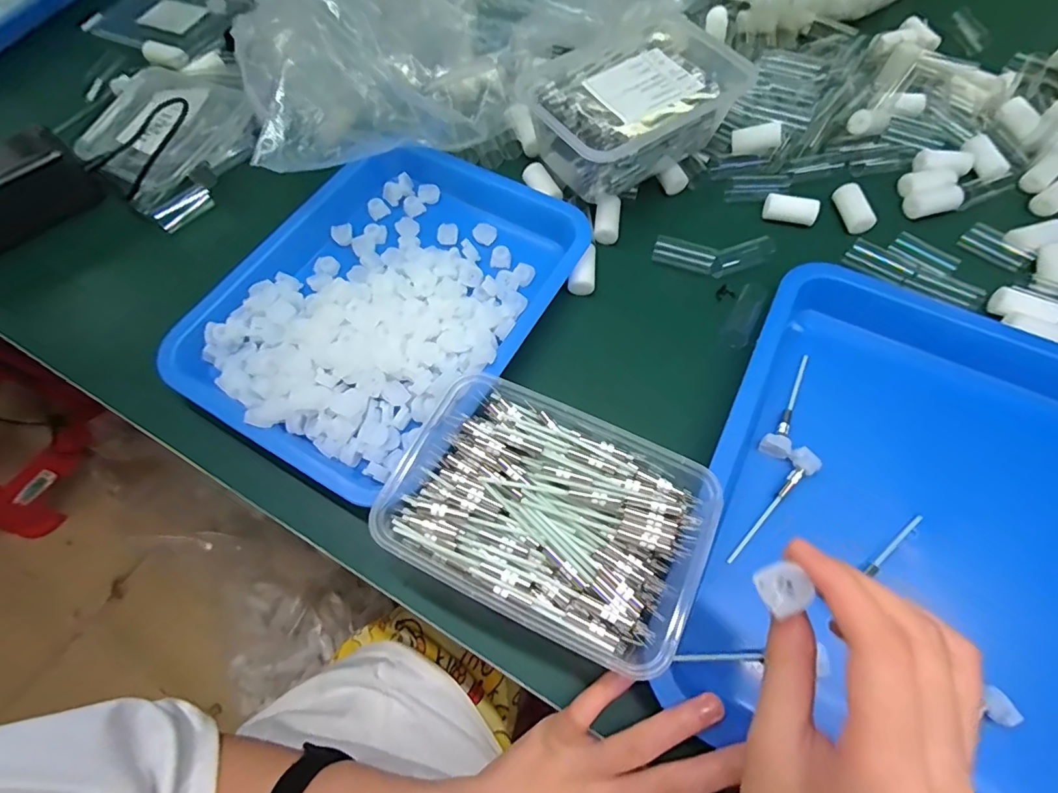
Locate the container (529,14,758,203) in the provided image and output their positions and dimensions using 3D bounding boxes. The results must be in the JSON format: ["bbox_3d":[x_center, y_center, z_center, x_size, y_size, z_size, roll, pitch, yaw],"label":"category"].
[{"bbox_3d":[0.087,-0.236,0.431,0.158,0.081,0.105,-31,67,-13],"label":"container"}]

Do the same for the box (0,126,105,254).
[{"bbox_3d":[-0.439,-0.169,0.416,0.127,0.047,0.048,-42,70,-17],"label":"box"}]

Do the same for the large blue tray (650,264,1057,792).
[{"bbox_3d":[0.250,0.077,0.309,0.265,0.033,0.336,25,67,13],"label":"large blue tray"}]

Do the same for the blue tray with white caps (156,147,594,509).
[{"bbox_3d":[-0.104,-0.077,0.385,0.215,0.037,0.279,27,68,14],"label":"blue tray with white caps"}]

